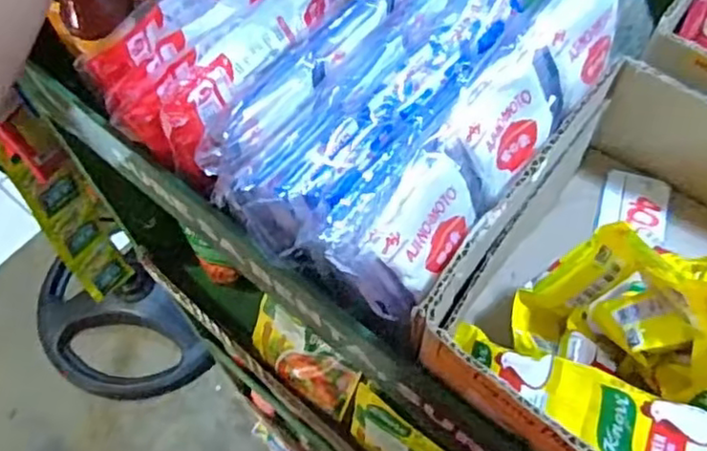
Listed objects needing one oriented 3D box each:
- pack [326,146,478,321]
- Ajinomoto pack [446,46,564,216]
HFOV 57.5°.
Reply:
[{"bbox_3d":[0.022,0.004,0.275,0.065,0.043,0.022,-50,30,-20],"label":"pack"},{"bbox_3d":[0.070,-0.046,0.293,0.066,0.048,0.013,-44,34,-16],"label":"Ajinomoto pack"}]

